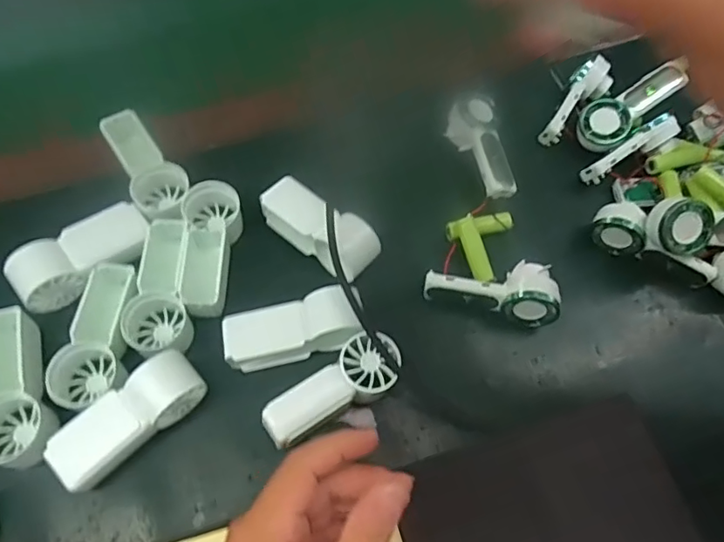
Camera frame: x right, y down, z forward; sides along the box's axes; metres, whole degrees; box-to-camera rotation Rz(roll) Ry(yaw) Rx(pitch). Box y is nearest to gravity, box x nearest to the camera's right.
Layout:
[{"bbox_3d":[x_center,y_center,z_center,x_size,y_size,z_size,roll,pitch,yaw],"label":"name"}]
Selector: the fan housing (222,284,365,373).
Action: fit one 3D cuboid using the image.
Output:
[{"bbox_3d":[-0.045,0.039,0.368,0.091,0.025,0.039,-12,65,-9],"label":"fan housing"}]

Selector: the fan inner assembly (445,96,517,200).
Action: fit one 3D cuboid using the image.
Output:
[{"bbox_3d":[0.098,-0.096,0.432,0.031,0.029,0.087,-17,66,-12],"label":"fan inner assembly"}]

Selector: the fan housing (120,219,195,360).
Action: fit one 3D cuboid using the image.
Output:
[{"bbox_3d":[-0.138,0.011,0.374,0.039,0.027,0.094,-4,64,-5],"label":"fan housing"}]

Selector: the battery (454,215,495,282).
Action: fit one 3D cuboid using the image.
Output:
[{"bbox_3d":[0.084,-0.015,0.409,0.014,0.014,0.049,-18,85,-10],"label":"battery"}]

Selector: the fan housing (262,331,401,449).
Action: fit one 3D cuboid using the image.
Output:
[{"bbox_3d":[-0.016,0.080,0.353,0.093,0.035,0.037,-37,71,-19],"label":"fan housing"}]

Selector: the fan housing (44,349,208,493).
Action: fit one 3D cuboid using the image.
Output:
[{"bbox_3d":[-0.141,0.091,0.336,0.093,0.030,0.037,-38,71,-20],"label":"fan housing"}]

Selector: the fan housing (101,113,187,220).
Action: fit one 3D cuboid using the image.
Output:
[{"bbox_3d":[-0.160,-0.078,0.410,0.039,0.032,0.094,-29,82,-14],"label":"fan housing"}]

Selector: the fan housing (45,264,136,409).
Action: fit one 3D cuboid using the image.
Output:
[{"bbox_3d":[-0.173,0.041,0.357,0.048,0.033,0.090,-3,64,-5],"label":"fan housing"}]

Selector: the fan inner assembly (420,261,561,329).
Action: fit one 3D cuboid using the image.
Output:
[{"bbox_3d":[0.091,0.018,0.391,0.091,0.041,0.038,3,63,-2],"label":"fan inner assembly"}]

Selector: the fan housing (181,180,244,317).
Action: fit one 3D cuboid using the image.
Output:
[{"bbox_3d":[-0.107,-0.019,0.390,0.039,0.026,0.101,-3,64,-5],"label":"fan housing"}]

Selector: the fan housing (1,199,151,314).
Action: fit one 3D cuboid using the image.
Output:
[{"bbox_3d":[-0.191,-0.011,0.378,0.091,0.035,0.041,-39,72,-20],"label":"fan housing"}]

